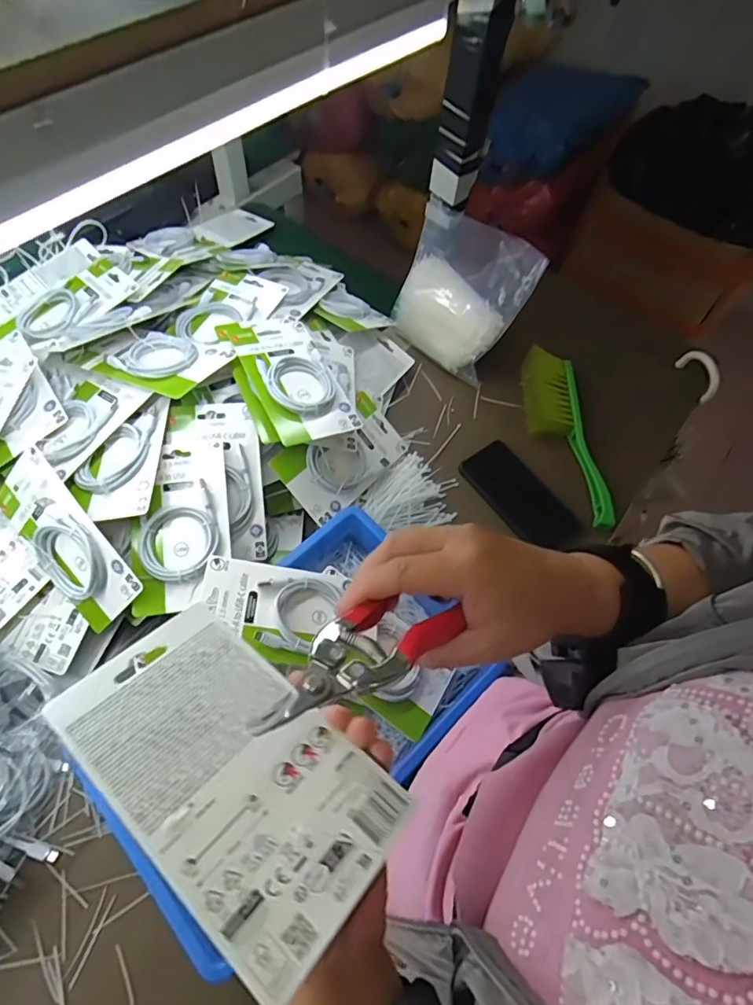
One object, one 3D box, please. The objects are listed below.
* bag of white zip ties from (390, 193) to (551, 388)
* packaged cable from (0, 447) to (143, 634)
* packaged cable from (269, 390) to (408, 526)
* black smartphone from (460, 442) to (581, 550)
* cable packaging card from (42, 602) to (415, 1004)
[{"bbox_3d":[0.115,-0.294,0.722,0.172,0.193,0.036,33,35,7],"label":"bag of white zip ties"},{"bbox_3d":[-0.315,0.041,0.503,0.180,0.098,0.020,50,26,3],"label":"packaged cable"},{"bbox_3d":[-0.036,-0.061,0.629,0.097,0.024,0.176,52,55,-10],"label":"packaged cable"},{"bbox_3d":[0.194,-0.008,0.682,0.078,0.017,0.166,-37,70,-20],"label":"black smartphone"},{"bbox_3d":[-0.077,0.130,0.260,0.176,0.004,0.098,33,44,24],"label":"cable packaging card"}]

